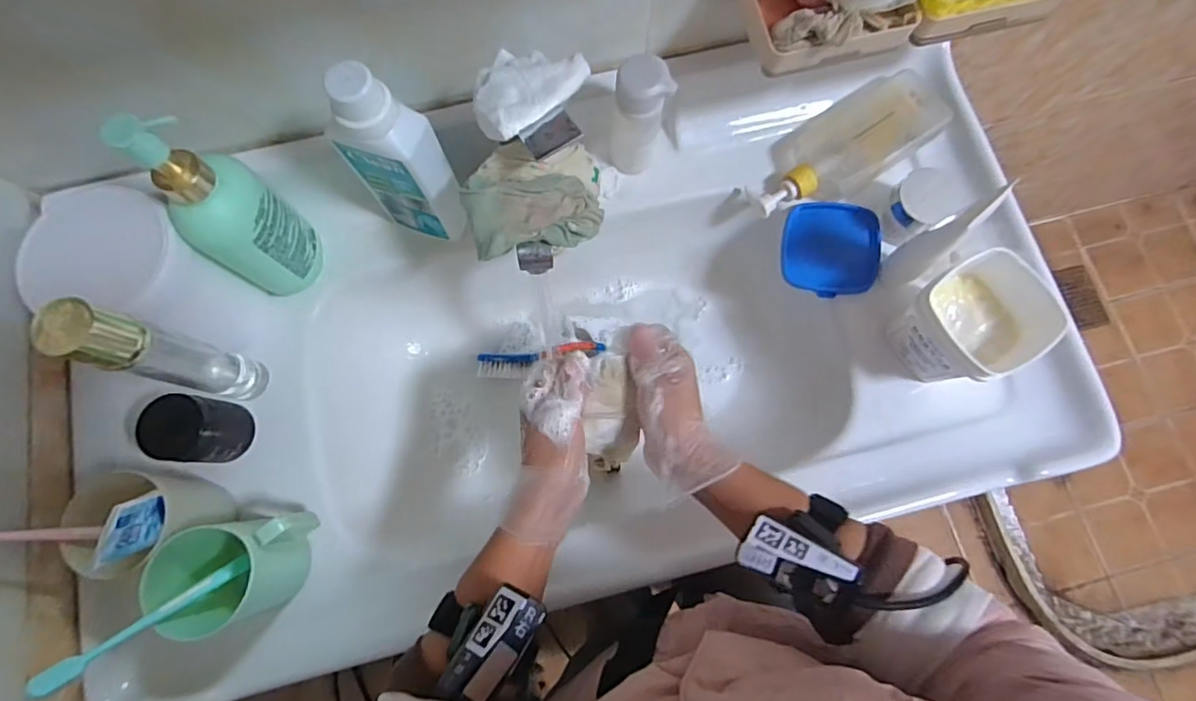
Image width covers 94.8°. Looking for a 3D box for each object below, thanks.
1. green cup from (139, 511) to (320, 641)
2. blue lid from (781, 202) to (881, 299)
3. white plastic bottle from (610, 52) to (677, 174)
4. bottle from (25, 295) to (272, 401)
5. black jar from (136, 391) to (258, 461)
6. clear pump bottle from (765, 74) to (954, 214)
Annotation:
[{"bbox_3d":[-0.292,0.180,0.451,0.102,0.086,0.078,-11,76,-2],"label":"green cup"},{"bbox_3d":[0.239,-0.104,0.567,0.093,0.015,0.095,8,76,2],"label":"blue lid"},{"bbox_3d":[0.040,-0.223,0.525,0.051,0.146,0.046,-4,76,-1],"label":"white plastic bottle"},{"bbox_3d":[-0.344,0.006,0.443,0.040,0.195,0.041,13,77,3],"label":"bottle"},{"bbox_3d":[-0.355,0.072,0.488,0.050,0.074,0.053,0,76,0],"label":"black jar"},{"bbox_3d":[0.253,-0.212,0.567,0.197,0.050,0.093,-29,78,-7],"label":"clear pump bottle"}]

